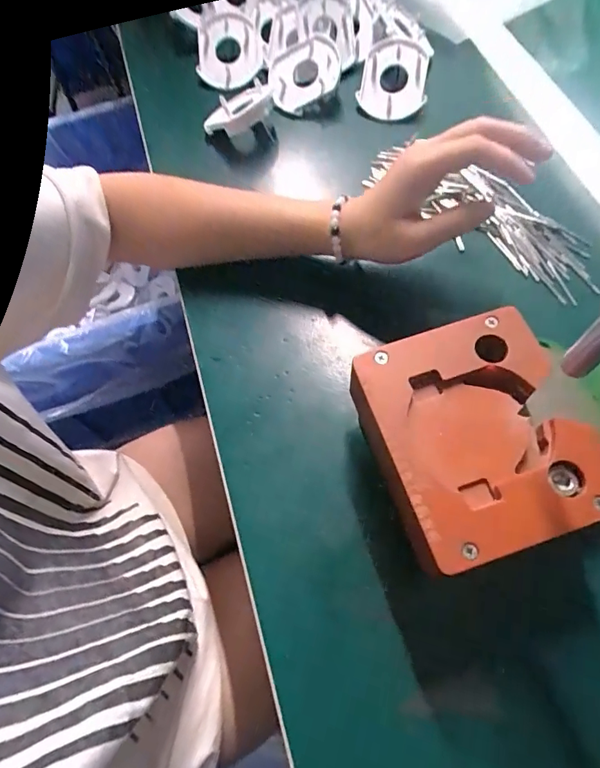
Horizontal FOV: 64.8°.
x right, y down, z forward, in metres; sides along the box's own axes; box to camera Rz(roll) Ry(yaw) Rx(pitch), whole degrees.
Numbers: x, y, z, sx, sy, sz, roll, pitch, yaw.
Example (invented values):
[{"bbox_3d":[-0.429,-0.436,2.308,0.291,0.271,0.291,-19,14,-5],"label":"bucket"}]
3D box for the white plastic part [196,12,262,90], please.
[{"bbox_3d":[-0.069,-0.326,0.464,0.062,0.015,0.076,8,90,-4],"label":"white plastic part"}]

